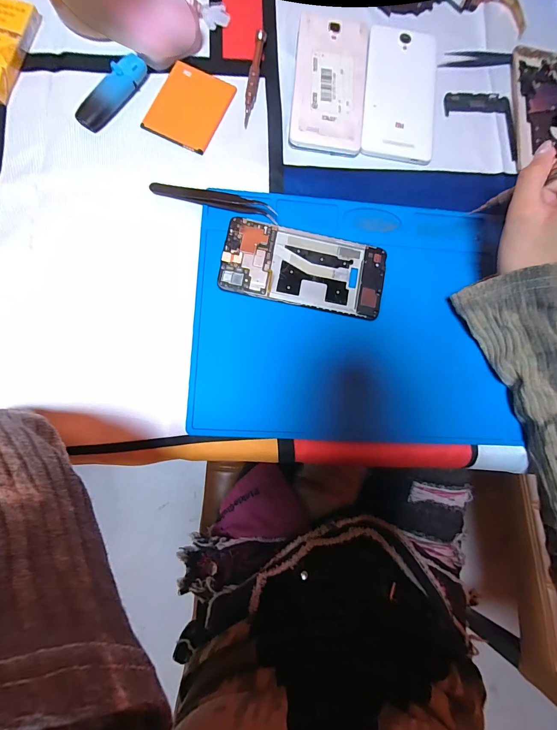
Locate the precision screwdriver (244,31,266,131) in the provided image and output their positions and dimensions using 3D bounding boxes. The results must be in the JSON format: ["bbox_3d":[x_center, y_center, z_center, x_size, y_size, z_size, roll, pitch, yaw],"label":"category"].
[{"bbox_3d":[-0.025,-0.287,0.333,0.011,0.009,0.101,9,82,-4],"label":"precision screwdriver"}]

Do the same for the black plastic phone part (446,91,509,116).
[{"bbox_3d":[0.214,-0.283,0.359,0.074,0.004,0.025,-7,83,-6],"label":"black plastic phone part"}]

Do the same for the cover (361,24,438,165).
[{"bbox_3d":[0.127,-0.283,0.346,0.077,0.011,0.154,6,82,-4],"label":"cover"}]

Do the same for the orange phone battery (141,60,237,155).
[{"bbox_3d":[-0.086,-0.252,0.325,0.064,0.004,0.083,24,81,-2],"label":"orange phone battery"}]

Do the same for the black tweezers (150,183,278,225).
[{"bbox_3d":[-0.058,-0.155,0.306,0.117,0.012,0.014,14,81,-3],"label":"black tweezers"}]

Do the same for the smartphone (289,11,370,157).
[{"bbox_3d":[0.052,-0.282,0.336,0.072,0.013,0.142,6,82,-4],"label":"smartphone"}]

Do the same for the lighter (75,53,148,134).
[{"bbox_3d":[-0.154,-0.255,0.311,0.022,0.015,0.082,36,81,0],"label":"lighter"}]

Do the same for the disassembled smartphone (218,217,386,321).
[{"bbox_3d":[0.024,-0.089,0.310,0.148,0.007,0.070,11,82,-3],"label":"disassembled smartphone"}]

